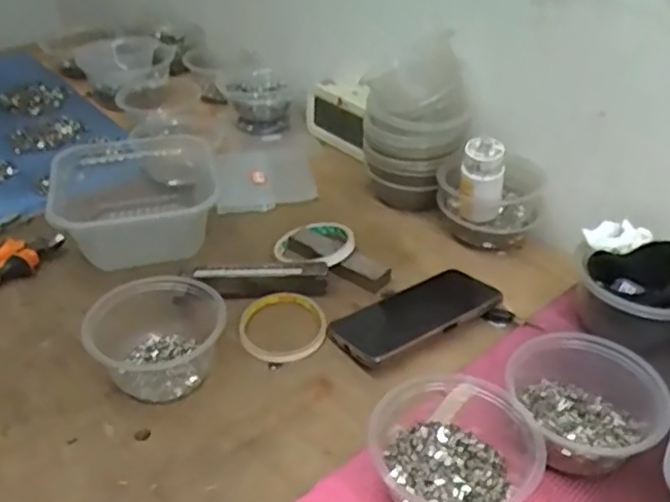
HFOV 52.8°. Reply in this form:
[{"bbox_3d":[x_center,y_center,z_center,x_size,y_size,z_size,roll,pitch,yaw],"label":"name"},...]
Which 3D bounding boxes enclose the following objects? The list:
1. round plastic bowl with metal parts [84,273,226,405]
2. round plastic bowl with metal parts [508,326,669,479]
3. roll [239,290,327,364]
[{"bbox_3d":[-0.151,0.072,0.585,0.116,0.066,0.105,-15,39,-18],"label":"round plastic bowl with metal parts"},{"bbox_3d":[0.188,0.117,0.513,0.113,0.068,0.118,-1,37,1],"label":"round plastic bowl with metal parts"},{"bbox_3d":[-0.050,0.069,0.640,0.080,0.011,0.081,-1,37,1],"label":"roll"}]

